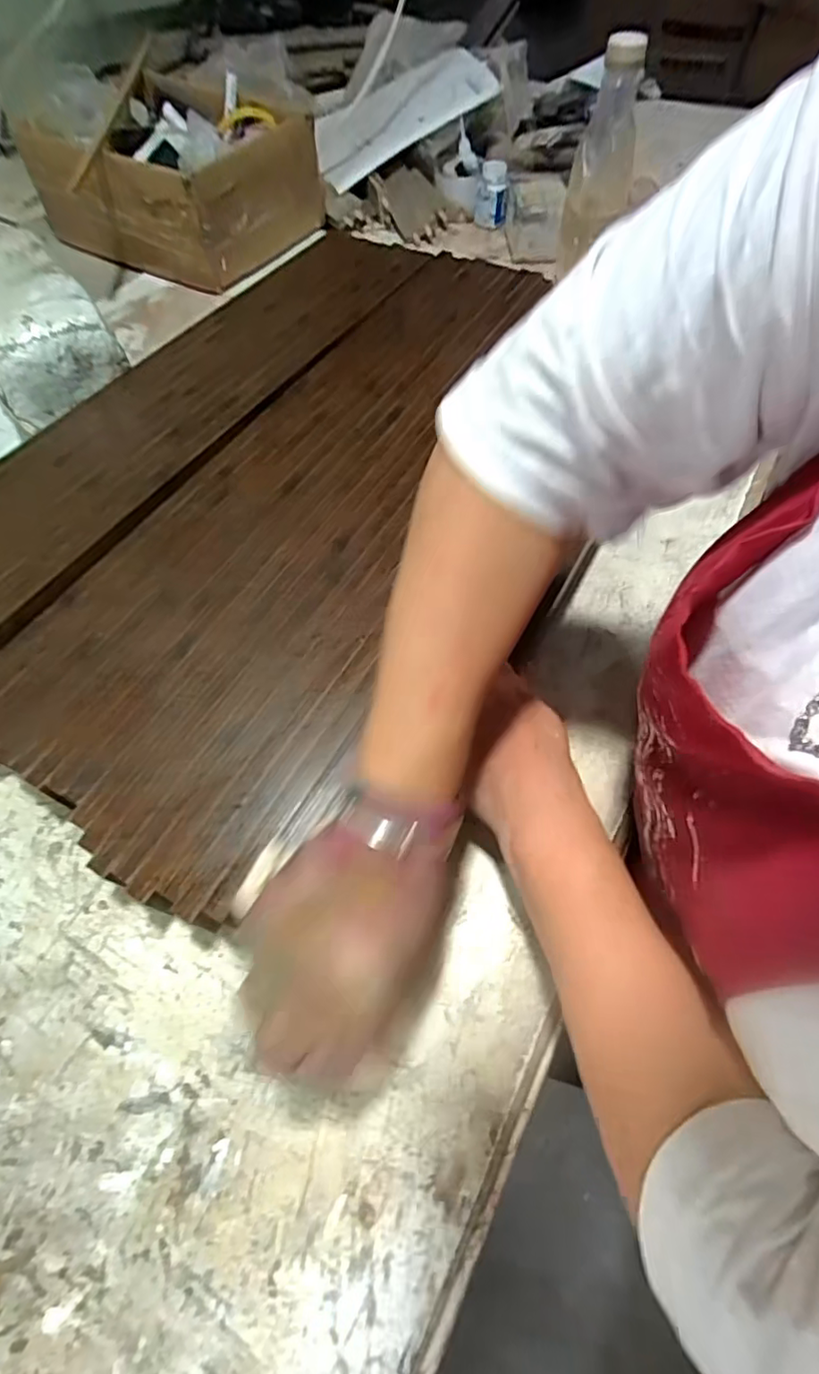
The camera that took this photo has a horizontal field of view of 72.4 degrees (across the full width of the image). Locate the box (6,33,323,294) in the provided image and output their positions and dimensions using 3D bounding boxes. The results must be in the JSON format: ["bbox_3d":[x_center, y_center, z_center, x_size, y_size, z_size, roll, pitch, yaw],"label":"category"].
[{"bbox_3d":[-0.325,-0.712,0.781,0.333,0.123,0.252,26,64,15],"label":"box"}]

